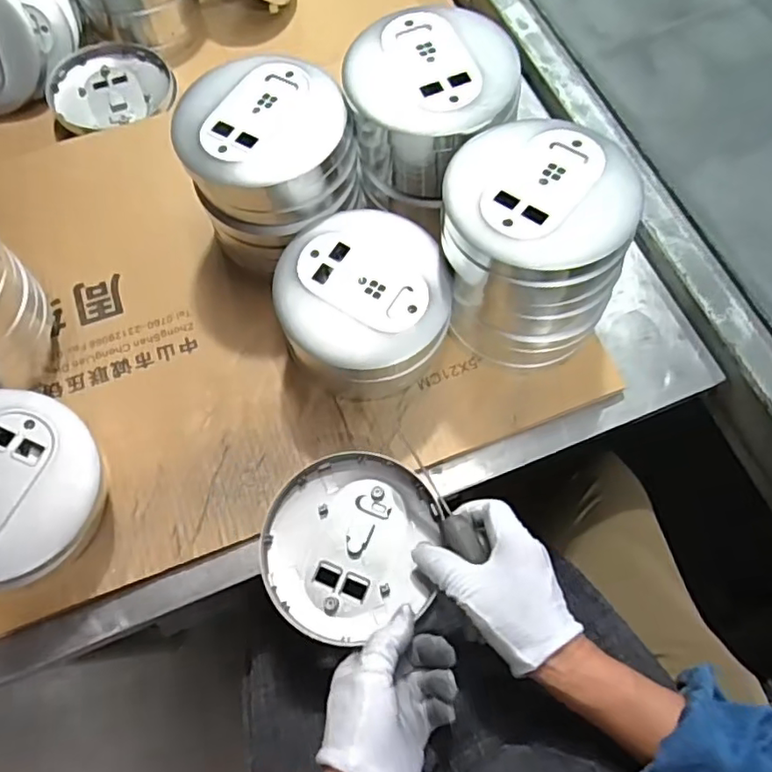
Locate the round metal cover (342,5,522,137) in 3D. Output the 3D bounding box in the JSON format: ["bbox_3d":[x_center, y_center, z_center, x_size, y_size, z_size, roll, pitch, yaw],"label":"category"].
[{"bbox_3d":[0.035,-0.244,0.451,0.127,0.017,0.127,0,68,0],"label":"round metal cover"}]

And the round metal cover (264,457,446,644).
[{"bbox_3d":[-0.024,0.114,0.437,0.128,0.013,0.125,0,68,0],"label":"round metal cover"}]

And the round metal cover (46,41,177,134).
[{"bbox_3d":[-0.315,-0.346,0.671,0.132,0.017,0.132,0,68,0],"label":"round metal cover"}]

